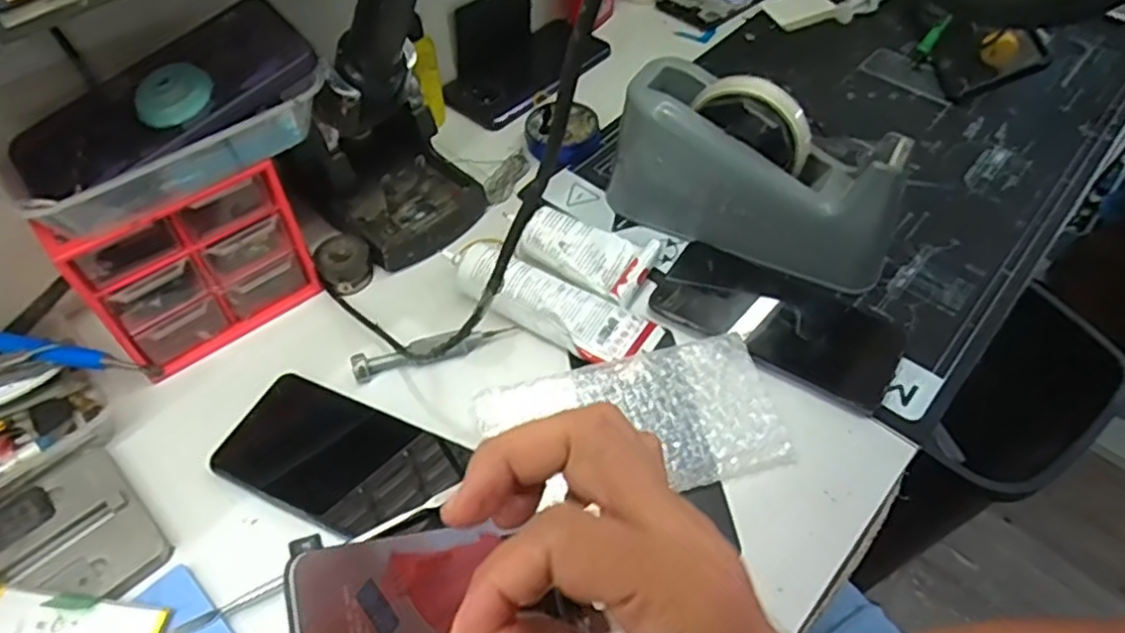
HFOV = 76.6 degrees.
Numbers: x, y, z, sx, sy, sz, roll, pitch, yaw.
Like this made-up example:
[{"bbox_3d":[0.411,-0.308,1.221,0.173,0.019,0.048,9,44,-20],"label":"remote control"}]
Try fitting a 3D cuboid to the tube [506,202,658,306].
[{"bbox_3d":[0.011,-0.052,0.508,0.106,0.028,0.052,25,56,16],"label":"tube"}]

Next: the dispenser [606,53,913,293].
[{"bbox_3d":[0.136,-0.100,0.495,0.201,0.103,0.066,27,56,18],"label":"dispenser"}]

